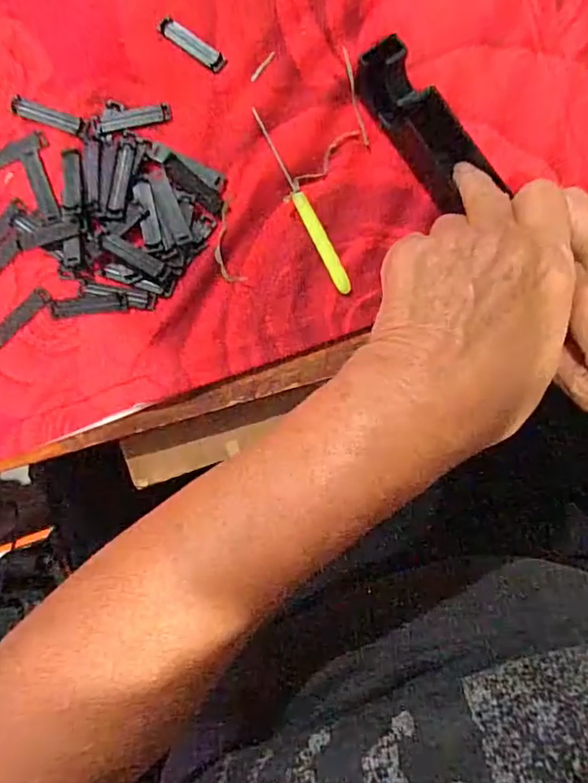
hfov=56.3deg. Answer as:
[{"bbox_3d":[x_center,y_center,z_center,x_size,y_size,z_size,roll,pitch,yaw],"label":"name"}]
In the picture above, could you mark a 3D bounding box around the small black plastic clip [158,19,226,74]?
[{"bbox_3d":[-0.060,-0.205,0.323,0.047,0.004,0.012,38,89,3],"label":"small black plastic clip"}]

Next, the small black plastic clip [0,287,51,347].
[{"bbox_3d":[-0.162,-0.043,0.320,0.046,0.004,0.011,-44,87,-1],"label":"small black plastic clip"}]

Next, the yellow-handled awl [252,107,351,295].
[{"bbox_3d":[0.004,-0.110,0.318,0.009,0.004,0.117,-27,87,0],"label":"yellow-handled awl"}]

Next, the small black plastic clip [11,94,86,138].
[{"bbox_3d":[-0.145,-0.163,0.324,0.046,0.004,0.011,21,88,2],"label":"small black plastic clip"}]

